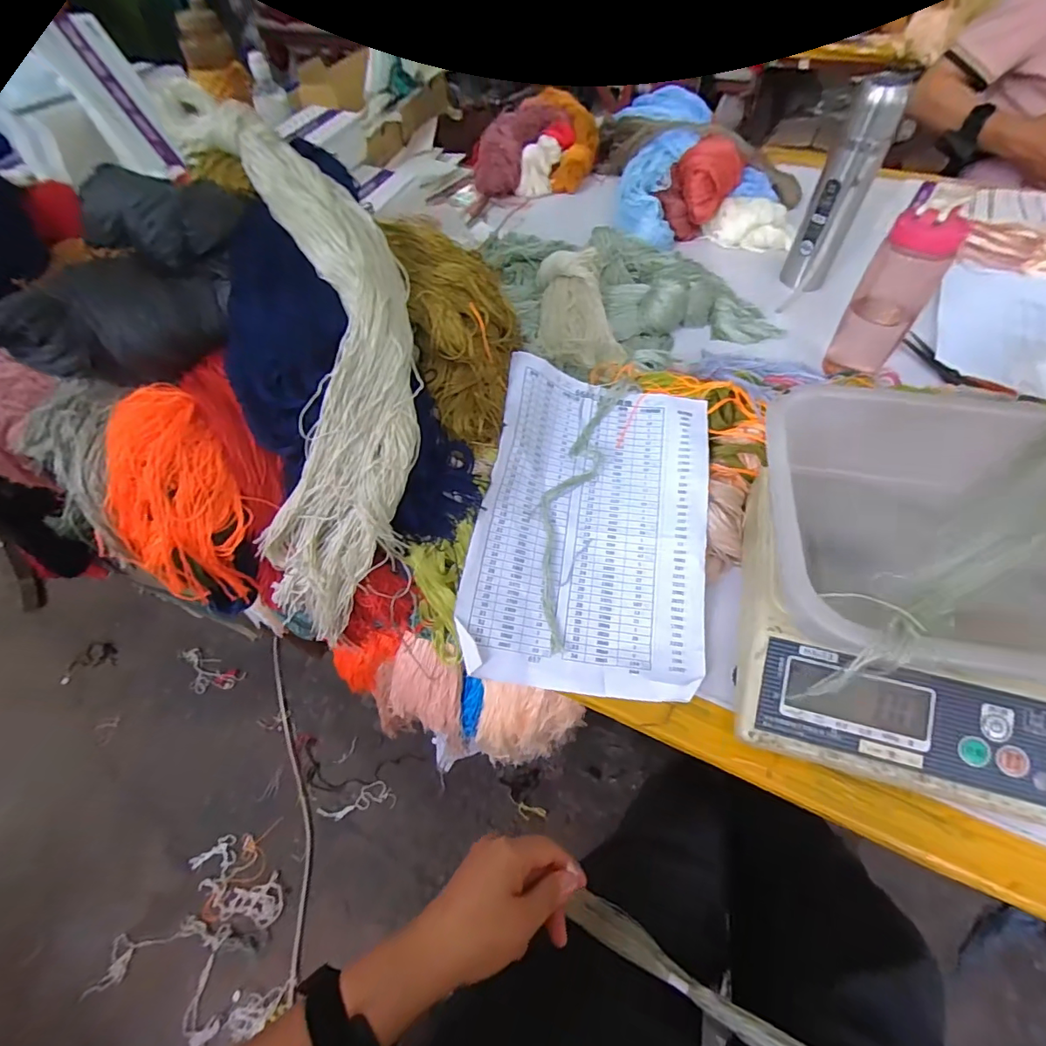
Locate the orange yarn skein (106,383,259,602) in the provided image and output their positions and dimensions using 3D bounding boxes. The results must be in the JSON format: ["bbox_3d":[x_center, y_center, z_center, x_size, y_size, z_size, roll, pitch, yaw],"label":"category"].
[{"bbox_3d":[-0.260,-0.013,0.387,0.096,0.134,0.100,30,60,21],"label":"orange yarn skein"}]

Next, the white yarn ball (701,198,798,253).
[{"bbox_3d":[0.364,-0.480,0.804,0.131,0.056,0.064,8,54,7],"label":"white yarn ball"}]

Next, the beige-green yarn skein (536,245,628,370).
[{"bbox_3d":[0.067,-0.275,0.636,0.100,0.048,0.226,-3,68,-1],"label":"beige-green yarn skein"}]

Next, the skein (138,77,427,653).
[{"bbox_3d":[-0.164,-0.125,0.377,0.154,0.065,0.428,-7,93,-4],"label":"skein"}]

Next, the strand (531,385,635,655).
[{"bbox_3d":[0.043,-0.021,0.456,0.053,0.011,0.264,14,71,11],"label":"strand"}]

